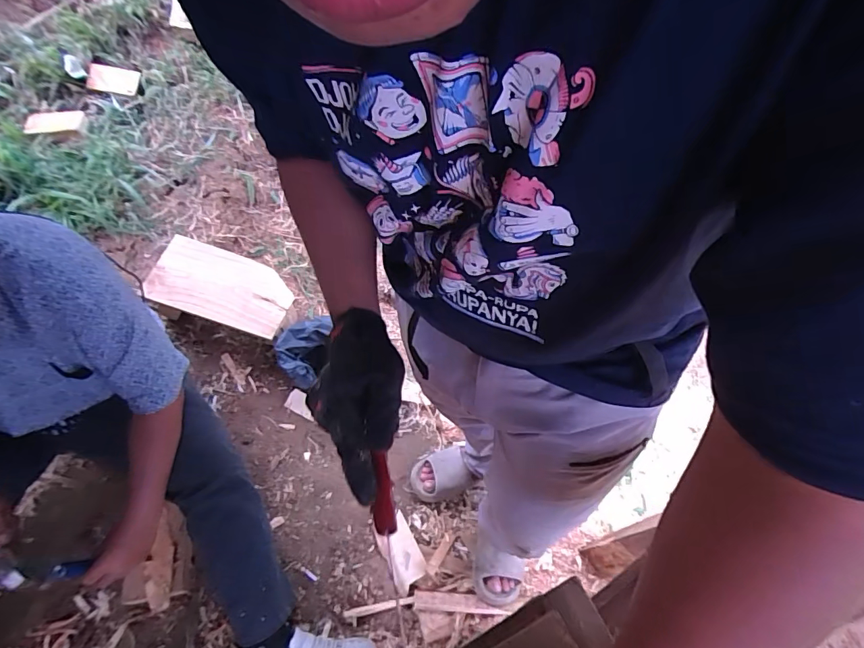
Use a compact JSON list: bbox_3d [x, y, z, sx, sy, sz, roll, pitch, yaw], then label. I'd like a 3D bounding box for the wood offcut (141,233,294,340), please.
[{"bbox_3d":[-0.555,-0.103,1.184,0.344,0.026,0.200,20,63,-5],"label":"wood offcut"}]

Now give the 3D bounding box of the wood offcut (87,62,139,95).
[{"bbox_3d":[-1.039,-0.797,1.453,0.146,0.011,0.102,5,78,-12],"label":"wood offcut"}]

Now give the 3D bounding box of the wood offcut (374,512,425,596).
[{"bbox_3d":[-0.077,0.554,1.085,0.089,0.015,0.161,-13,58,-32],"label":"wood offcut"}]

